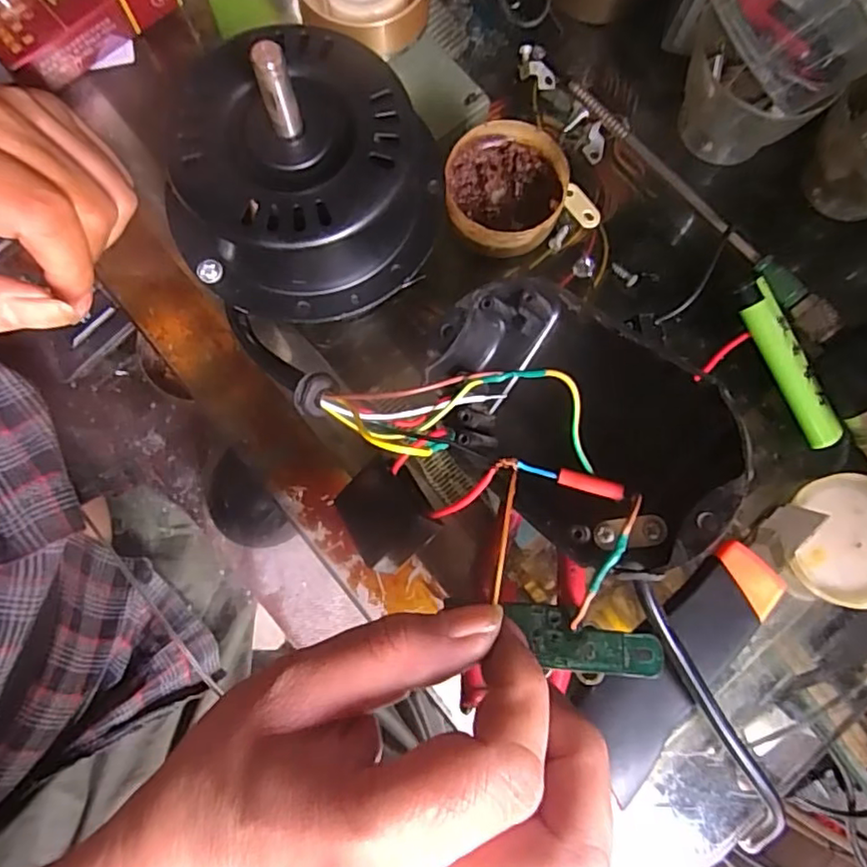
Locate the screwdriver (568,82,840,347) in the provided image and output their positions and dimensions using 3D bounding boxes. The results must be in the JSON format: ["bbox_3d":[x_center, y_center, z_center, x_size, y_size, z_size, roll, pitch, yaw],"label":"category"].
[{"bbox_3d":[0.119,-0.104,0.277,0.014,0.018,0.162,-36,82,-7],"label":"screwdriver"}]

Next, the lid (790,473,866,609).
[{"bbox_3d":[0.184,0.046,0.266,0.054,0.004,0.055,0,79,-1],"label":"lid"}]

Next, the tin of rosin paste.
[{"bbox_3d":[0.033,-0.110,0.281,0.054,0.024,0.054,0,79,-1],"label":"tin of rosin paste"}]

